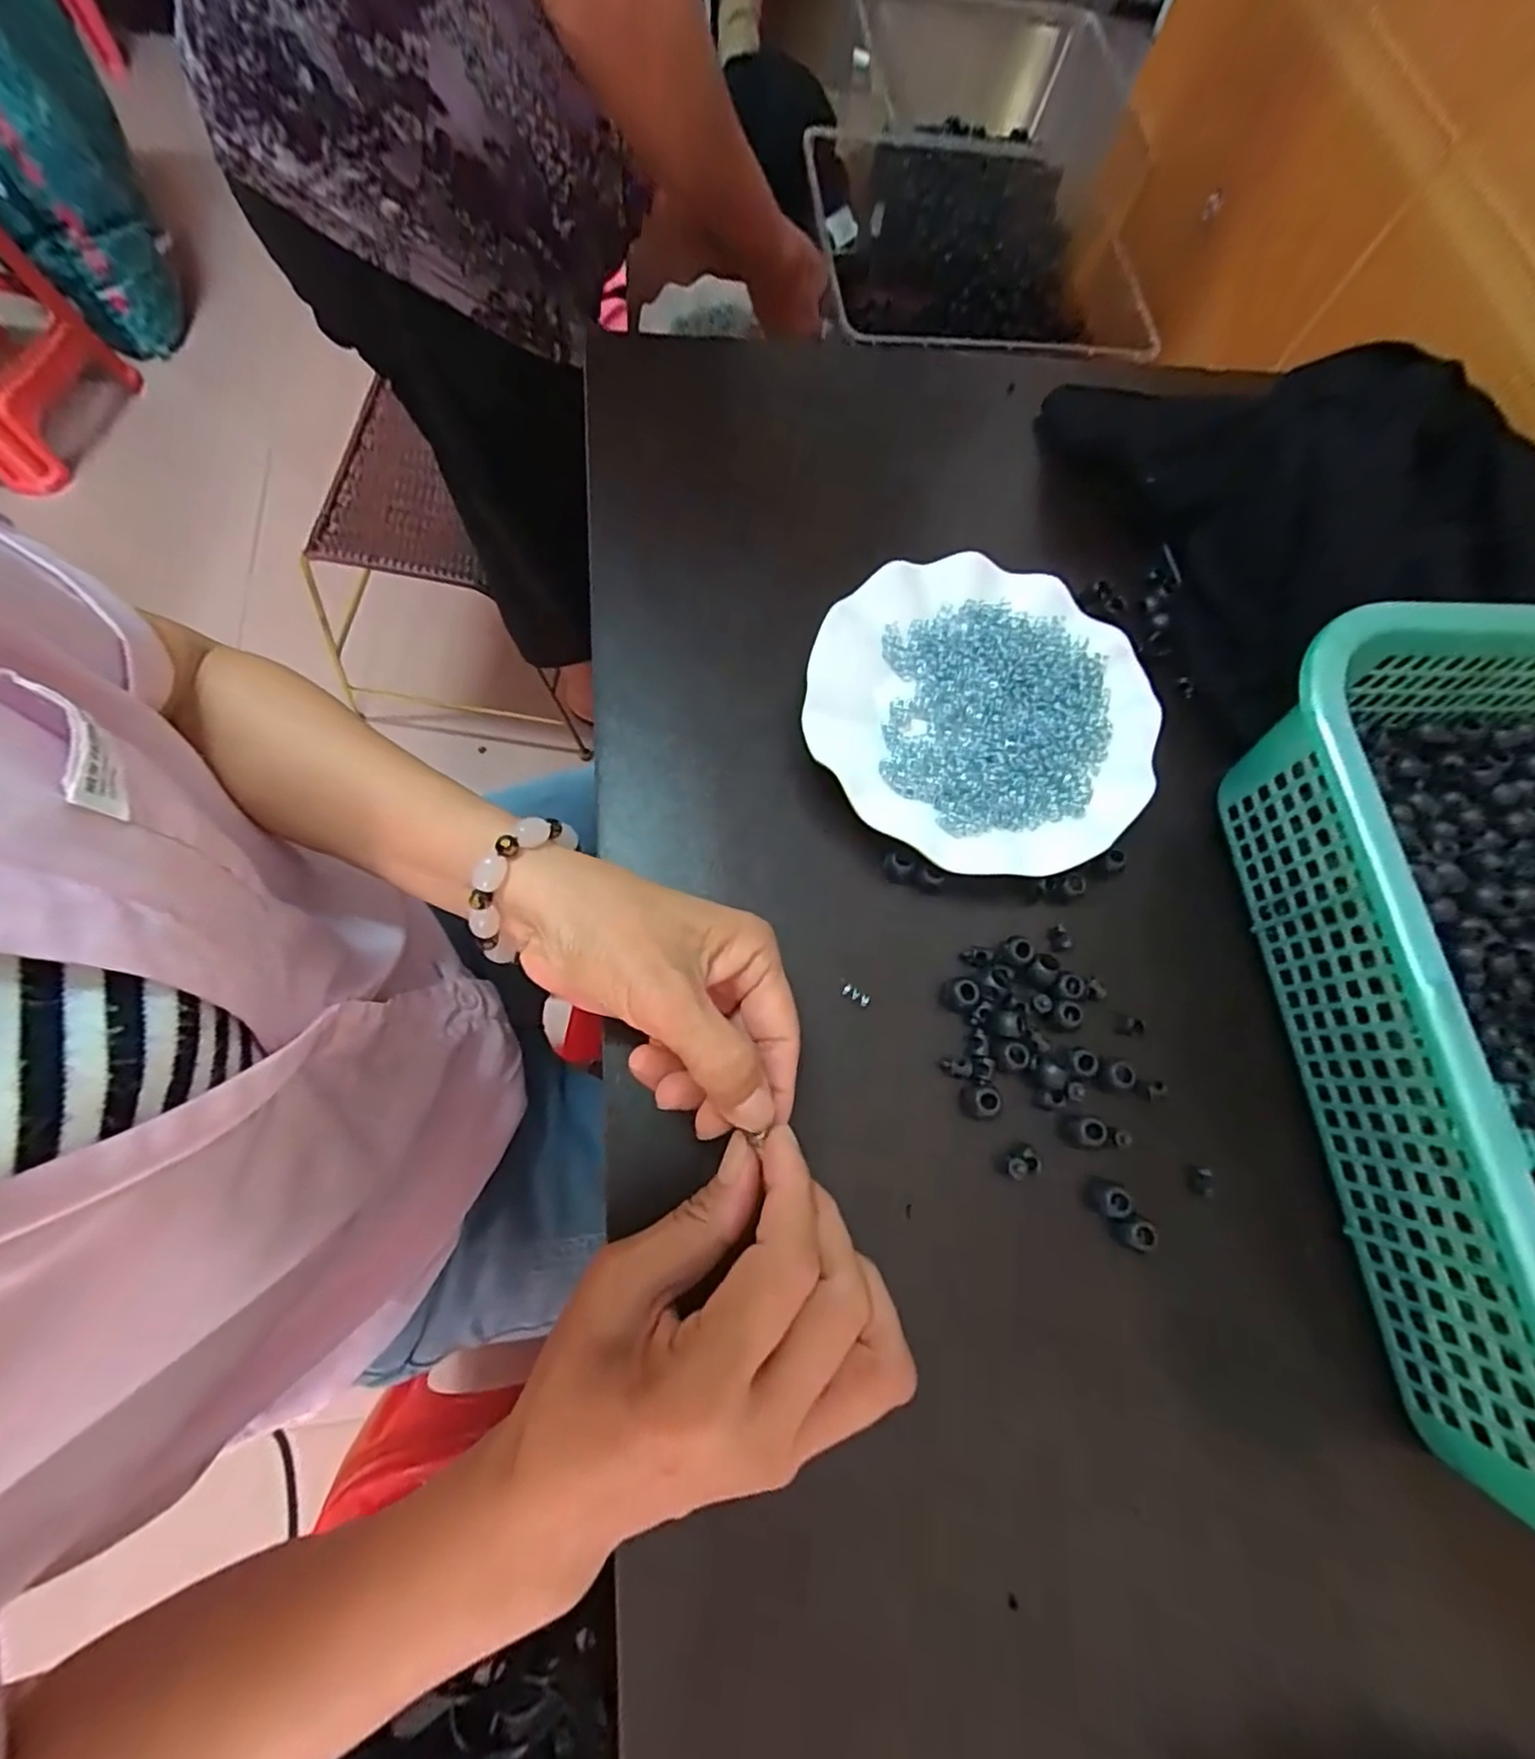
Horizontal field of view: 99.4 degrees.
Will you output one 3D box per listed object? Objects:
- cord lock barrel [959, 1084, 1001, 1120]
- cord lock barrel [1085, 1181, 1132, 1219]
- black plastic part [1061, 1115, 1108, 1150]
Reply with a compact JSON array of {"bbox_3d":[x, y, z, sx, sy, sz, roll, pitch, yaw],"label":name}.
[{"bbox_3d":[0.097,0.103,0.301,0.014,0.019,0.015,1,76,-5],"label":"cord lock barrel"},{"bbox_3d":[0.153,0.144,0.293,0.011,0.019,0.014,23,75,0],"label":"cord lock barrel"},{"bbox_3d":[0.145,0.117,0.299,0.013,0.020,0.014,0,75,-1],"label":"black plastic part"}]

